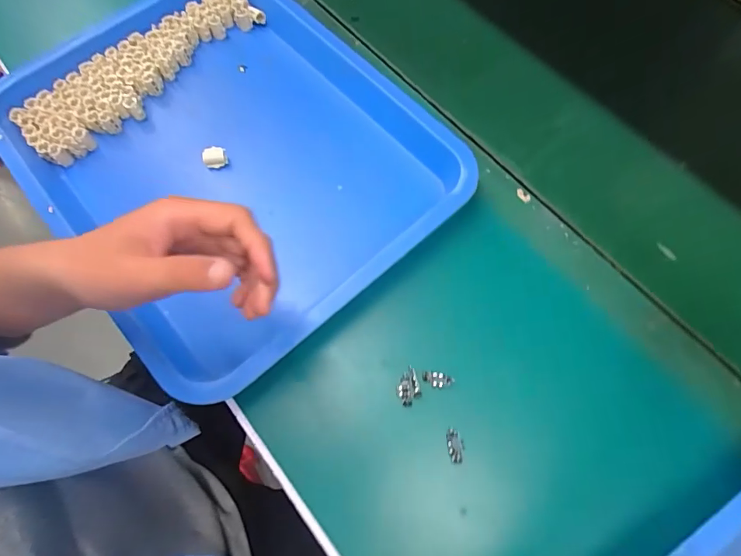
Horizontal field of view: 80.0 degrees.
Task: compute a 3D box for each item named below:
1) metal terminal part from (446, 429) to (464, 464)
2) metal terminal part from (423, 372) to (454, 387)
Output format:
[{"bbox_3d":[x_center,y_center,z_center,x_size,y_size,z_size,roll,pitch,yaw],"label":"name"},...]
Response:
[{"bbox_3d":[0.069,0.136,0.358,0.012,0.005,0.026,-8,68,-3],"label":"metal terminal part"},{"bbox_3d":[0.058,0.087,0.379,0.026,0.006,0.012,15,69,6],"label":"metal terminal part"}]

